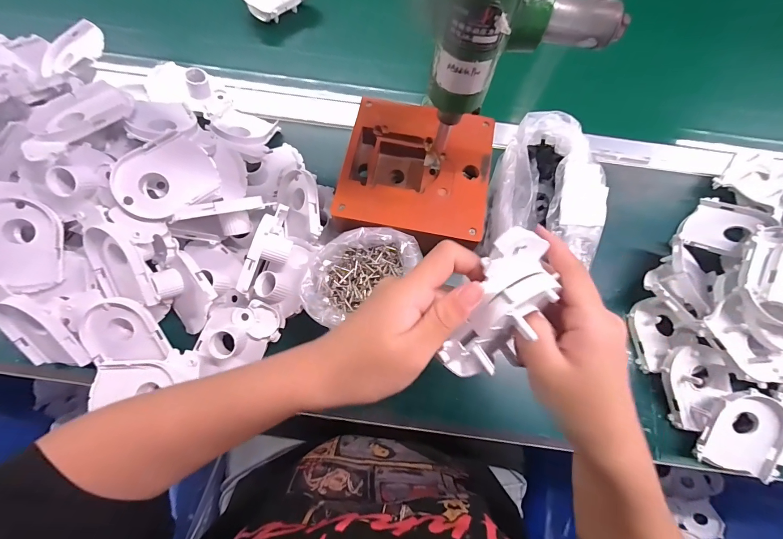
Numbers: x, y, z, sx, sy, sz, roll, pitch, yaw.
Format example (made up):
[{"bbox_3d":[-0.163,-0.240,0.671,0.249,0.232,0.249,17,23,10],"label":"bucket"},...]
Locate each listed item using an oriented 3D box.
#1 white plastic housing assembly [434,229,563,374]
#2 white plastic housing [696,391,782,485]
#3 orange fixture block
[{"bbox_3d":[0.068,0.026,0.209,0.045,0.026,0.095,25,104,5],"label":"white plastic housing assembly"},{"bbox_3d":[0.338,0.156,0.333,0.068,0.019,0.080,18,99,-1],"label":"white plastic housing"},{"bbox_3d":[0.025,-0.103,0.373,0.152,0.034,0.157,12,72,1],"label":"orange fixture block"}]

